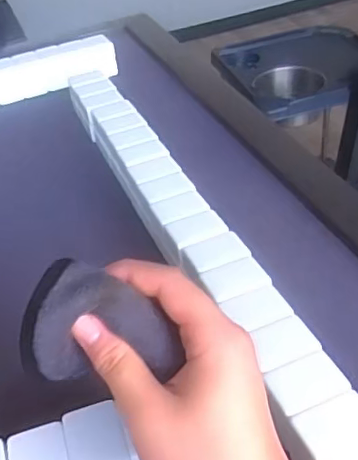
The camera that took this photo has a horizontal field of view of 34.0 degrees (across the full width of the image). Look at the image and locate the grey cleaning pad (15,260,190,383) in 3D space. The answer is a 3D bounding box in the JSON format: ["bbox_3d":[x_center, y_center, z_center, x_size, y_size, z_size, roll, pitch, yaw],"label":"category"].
[{"bbox_3d":[-0.038,0.046,0.286,0.072,0.055,0.025,6,6,-15],"label":"grey cleaning pad"}]

